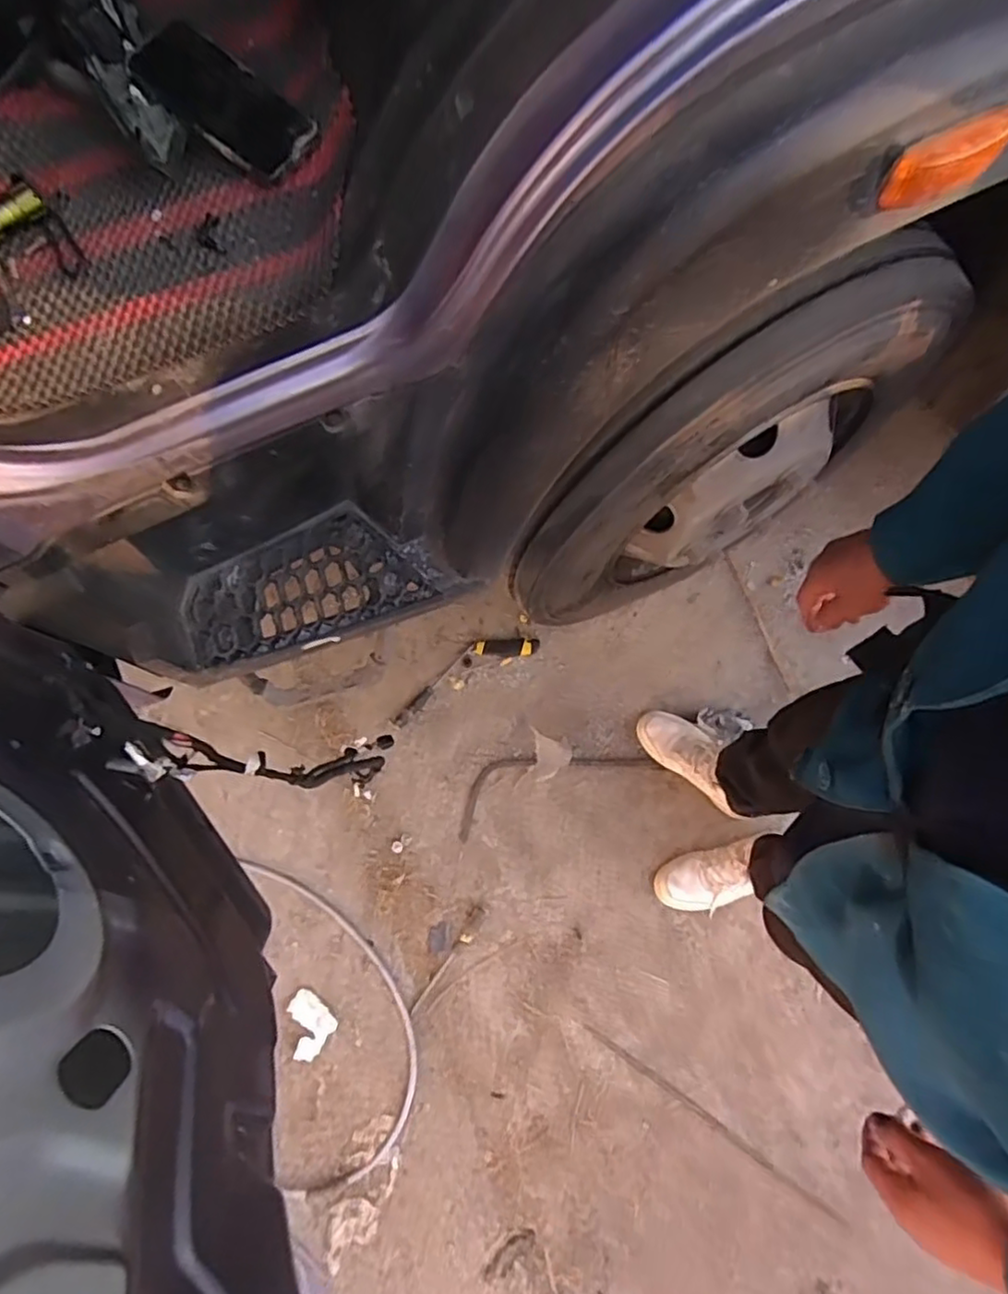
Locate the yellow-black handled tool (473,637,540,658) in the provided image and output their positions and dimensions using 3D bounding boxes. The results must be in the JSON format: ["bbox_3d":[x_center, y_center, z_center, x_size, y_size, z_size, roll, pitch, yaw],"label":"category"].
[{"bbox_3d":[0.005,0.000,1.489,0.145,0.021,0.045,1,75,4],"label":"yellow-black handled tool"}]

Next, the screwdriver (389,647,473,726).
[{"bbox_3d":[-0.160,0.084,1.473,0.030,0.023,0.244,39,81,12],"label":"screwdriver"}]

